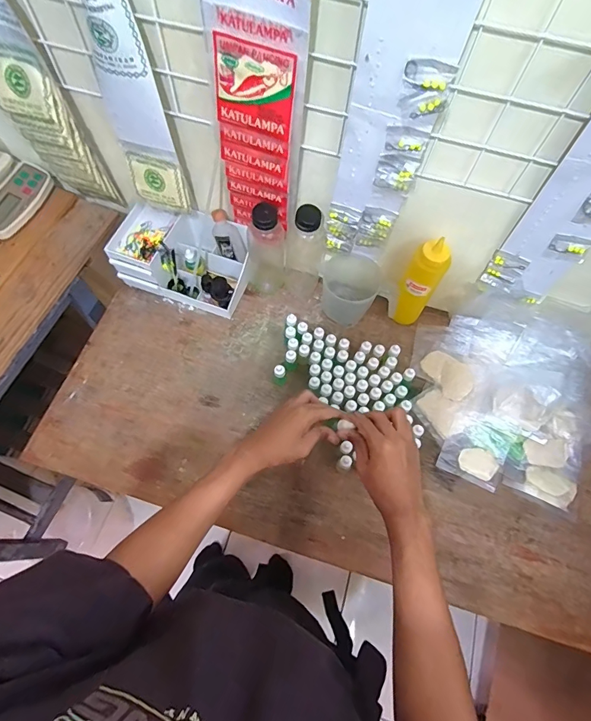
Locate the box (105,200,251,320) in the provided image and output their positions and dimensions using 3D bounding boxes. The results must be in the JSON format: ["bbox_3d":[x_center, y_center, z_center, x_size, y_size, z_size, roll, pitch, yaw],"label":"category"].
[{"bbox_3d":[-0.203,-0.188,0.749,0.226,0.106,0.141,17,67,5],"label":"box"}]

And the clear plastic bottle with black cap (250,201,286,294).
[{"bbox_3d":[-0.049,-0.196,0.708,0.062,0.193,0.052,1,66,-2],"label":"clear plastic bottle with black cap"}]

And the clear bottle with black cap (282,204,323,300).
[{"bbox_3d":[0.013,-0.185,0.707,0.064,0.191,0.055,10,66,2],"label":"clear bottle with black cap"}]

